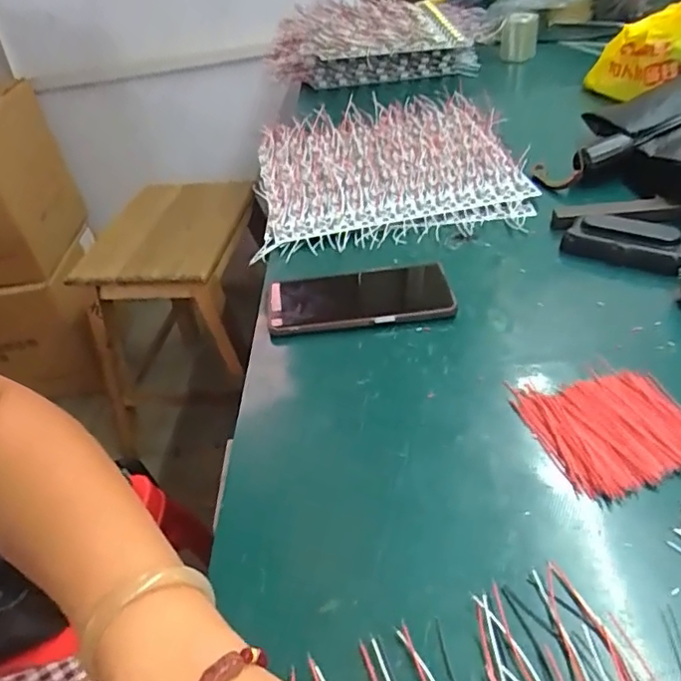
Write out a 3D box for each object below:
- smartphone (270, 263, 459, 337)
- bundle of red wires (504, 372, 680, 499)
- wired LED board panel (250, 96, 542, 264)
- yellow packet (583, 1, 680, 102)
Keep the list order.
[{"bbox_3d":[0.015,-0.039,0.514,0.161,0.013,0.079,-6,41,2],"label":"smartphone"},{"bbox_3d":[0.184,0.056,0.388,0.104,0.008,0.094,-14,42,-8],"label":"bundle of red wires"},{"bbox_3d":[0.049,-0.219,0.709,0.296,0.034,0.313,-10,41,2],"label":"wired LED board panel"},{"bbox_3d":[0.410,-0.368,0.738,0.201,0.087,0.068,-12,31,43],"label":"yellow packet"}]

